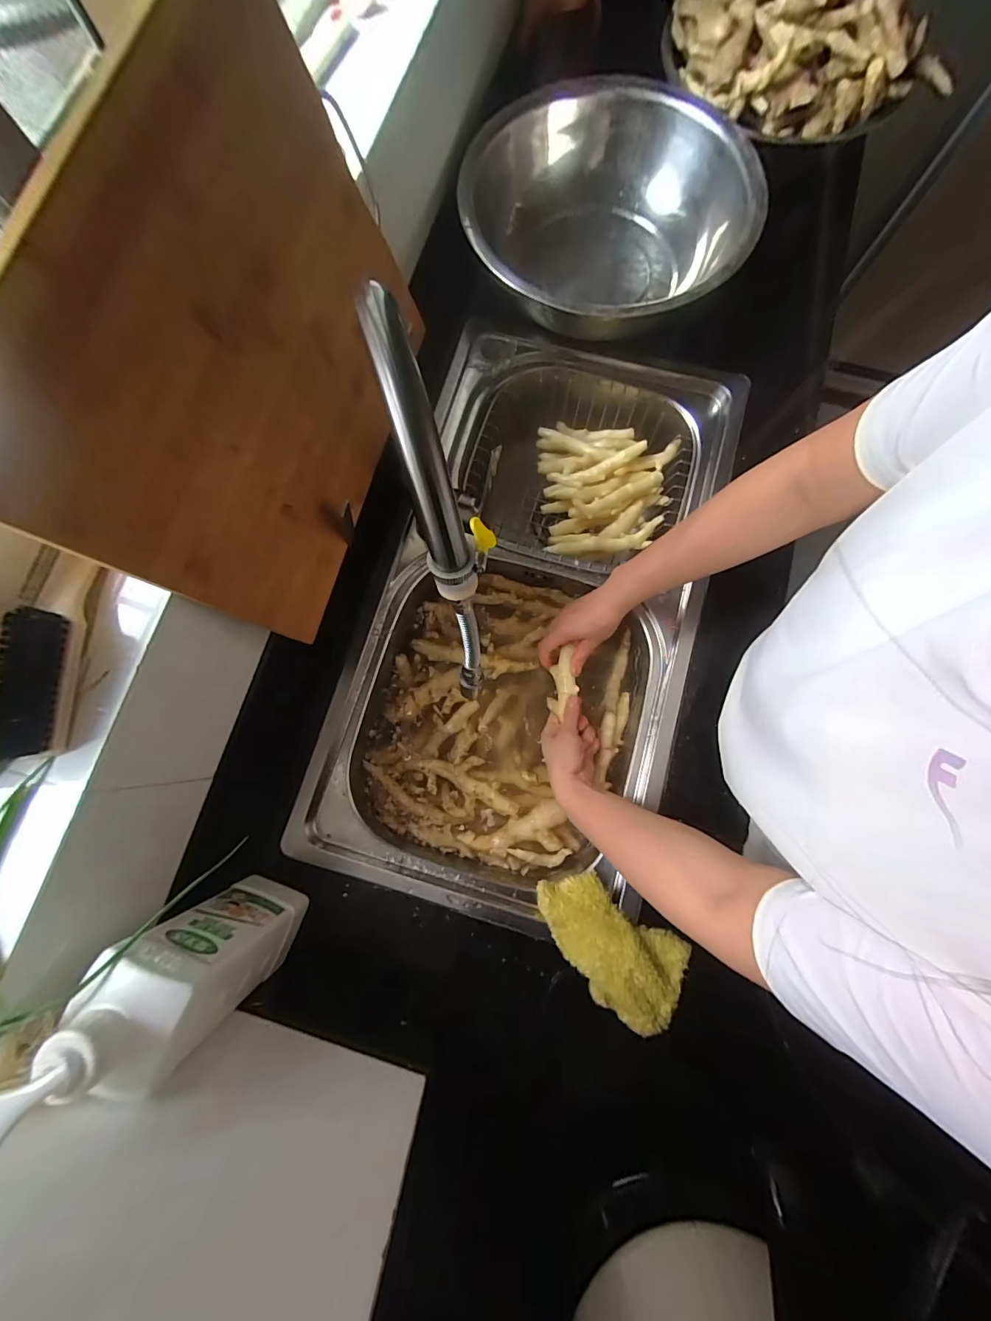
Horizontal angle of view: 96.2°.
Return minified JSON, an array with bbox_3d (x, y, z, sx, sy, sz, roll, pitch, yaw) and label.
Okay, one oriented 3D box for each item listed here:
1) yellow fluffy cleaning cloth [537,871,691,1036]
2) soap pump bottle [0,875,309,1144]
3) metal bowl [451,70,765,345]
[{"bbox_3d":[0.119,0.304,0.477,0.164,0.042,0.095,34,81,7],"label":"yellow fluffy cleaning cloth"},{"bbox_3d":[-0.256,0.263,0.354,0.076,0.268,0.079,23,80,5],"label":"soap pump bottle"},{"bbox_3d":[0.155,-0.590,0.615,0.368,0.128,0.377,0,79,1],"label":"metal bowl"}]

